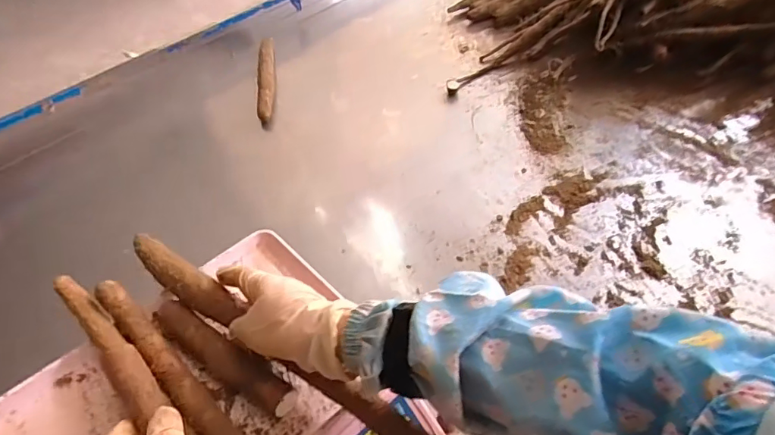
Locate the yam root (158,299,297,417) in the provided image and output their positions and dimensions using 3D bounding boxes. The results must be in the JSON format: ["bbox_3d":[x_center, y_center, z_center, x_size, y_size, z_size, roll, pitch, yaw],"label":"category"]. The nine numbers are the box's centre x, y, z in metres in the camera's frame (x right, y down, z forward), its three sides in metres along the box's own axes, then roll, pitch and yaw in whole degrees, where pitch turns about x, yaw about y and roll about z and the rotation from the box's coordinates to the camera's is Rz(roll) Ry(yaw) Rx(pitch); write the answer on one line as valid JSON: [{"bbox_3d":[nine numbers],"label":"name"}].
[{"bbox_3d":[-0.156,0.131,0.465,0.168,0.026,0.030,25,56,23],"label":"yam root"}]

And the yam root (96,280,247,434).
[{"bbox_3d":[-0.177,0.156,0.445,0.310,0.032,0.032,33,56,29],"label":"yam root"}]

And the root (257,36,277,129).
[{"bbox_3d":[-0.249,-0.286,1.026,0.033,0.033,0.282,-8,50,-2],"label":"root"}]

